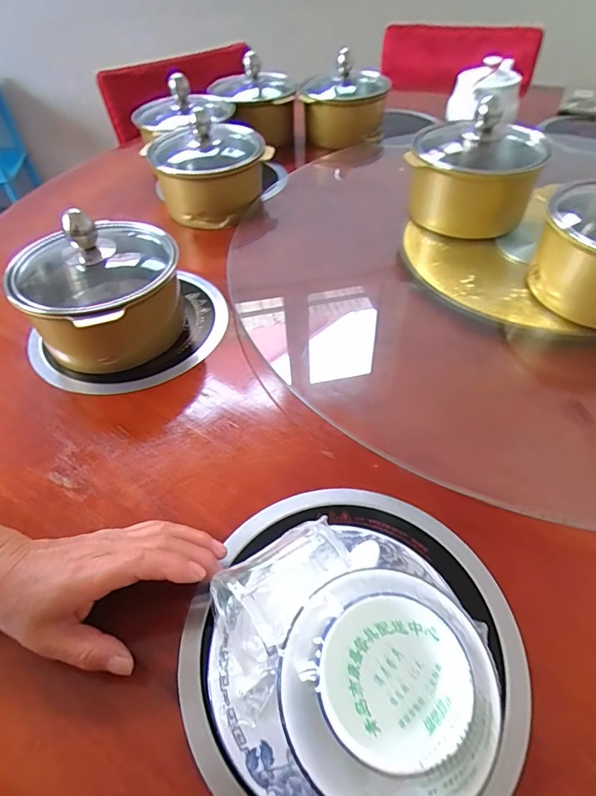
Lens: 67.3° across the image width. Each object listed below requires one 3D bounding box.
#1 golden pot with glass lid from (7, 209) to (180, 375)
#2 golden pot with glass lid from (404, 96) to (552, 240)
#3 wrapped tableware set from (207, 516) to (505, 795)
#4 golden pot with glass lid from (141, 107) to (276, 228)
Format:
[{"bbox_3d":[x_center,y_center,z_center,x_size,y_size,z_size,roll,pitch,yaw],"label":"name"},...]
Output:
[{"bbox_3d":[-0.196,-0.116,0.457,0.138,0.137,0.154,30,56,25],"label":"golden pot with glass lid"},{"bbox_3d":[0.233,-0.298,0.594,0.159,0.132,0.138,20,53,18],"label":"golden pot with glass lid"},{"bbox_3d":[0.030,0.148,0.256,0.152,0.079,0.150,-1,49,1],"label":"wrapped tableware set"},{"bbox_3d":[-0.128,-0.342,0.666,0.156,0.114,0.154,-1,49,1],"label":"golden pot with glass lid"}]

